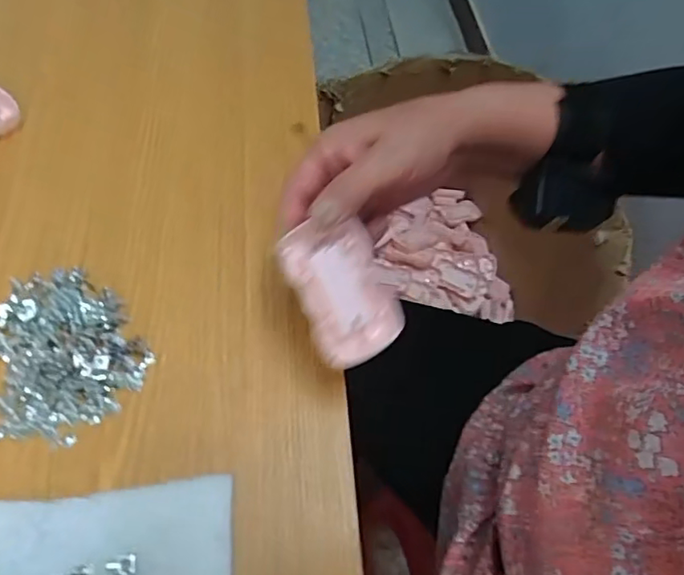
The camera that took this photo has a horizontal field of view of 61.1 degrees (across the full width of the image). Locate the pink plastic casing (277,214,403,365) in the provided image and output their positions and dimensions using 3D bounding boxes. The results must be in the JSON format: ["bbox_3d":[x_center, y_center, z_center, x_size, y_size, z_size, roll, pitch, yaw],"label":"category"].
[{"bbox_3d":[0.002,0.001,0.355,0.059,0.007,0.086,-26,93,-21],"label":"pink plastic casing"}]

